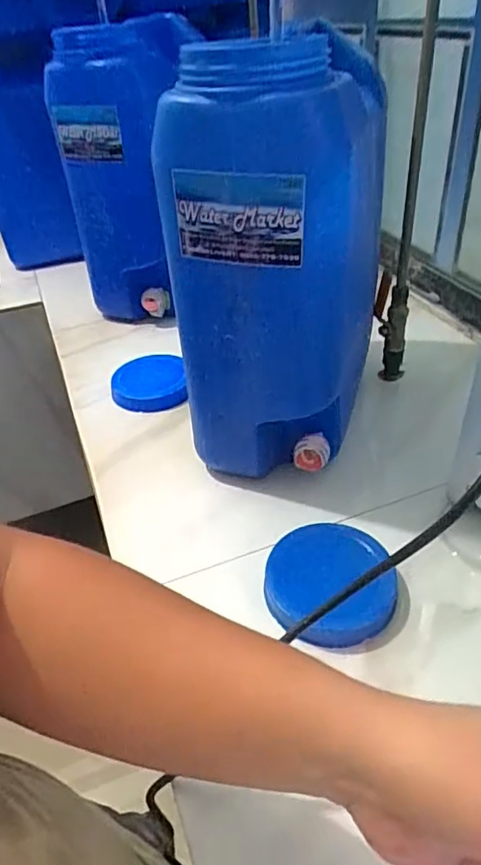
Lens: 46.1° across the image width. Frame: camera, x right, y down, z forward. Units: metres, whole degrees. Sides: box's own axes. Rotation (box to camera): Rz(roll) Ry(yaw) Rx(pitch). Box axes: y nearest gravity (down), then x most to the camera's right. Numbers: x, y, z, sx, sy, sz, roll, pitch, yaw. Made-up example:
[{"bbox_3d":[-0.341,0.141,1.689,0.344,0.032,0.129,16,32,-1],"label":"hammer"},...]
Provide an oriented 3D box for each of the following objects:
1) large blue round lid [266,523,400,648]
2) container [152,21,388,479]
[{"bbox_3d":[0.082,0.137,0.519,0.125,0.035,0.113,-25,42,-23],"label":"large blue round lid"},{"bbox_3d":[0.048,-0.164,0.594,0.156,0.410,0.238,9,40,17],"label":"container"}]

